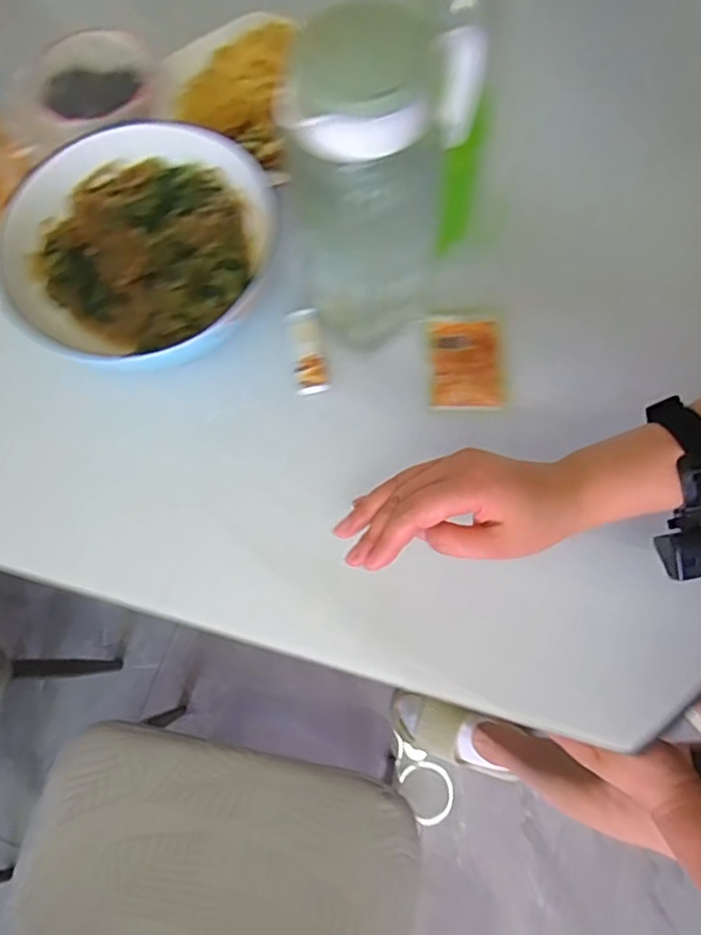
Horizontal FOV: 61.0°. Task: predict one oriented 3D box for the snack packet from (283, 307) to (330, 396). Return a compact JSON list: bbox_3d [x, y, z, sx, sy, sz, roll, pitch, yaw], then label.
[{"bbox_3d":[-0.038,-0.100,0.522,0.027,0.025,0.076,-10,73,-2],"label":"snack packet"}]

